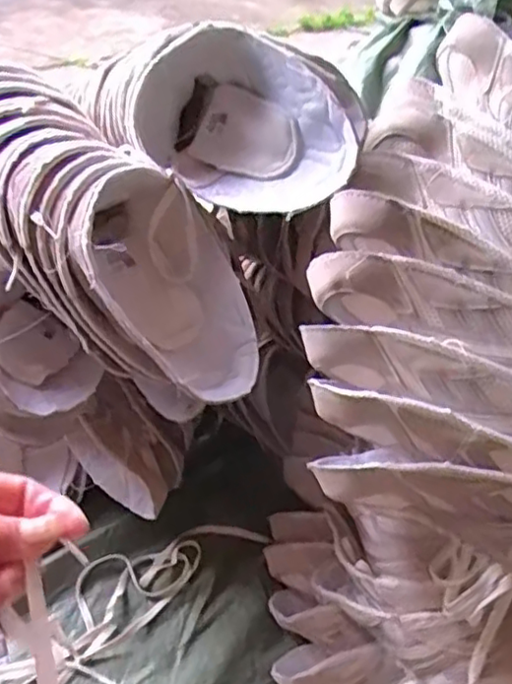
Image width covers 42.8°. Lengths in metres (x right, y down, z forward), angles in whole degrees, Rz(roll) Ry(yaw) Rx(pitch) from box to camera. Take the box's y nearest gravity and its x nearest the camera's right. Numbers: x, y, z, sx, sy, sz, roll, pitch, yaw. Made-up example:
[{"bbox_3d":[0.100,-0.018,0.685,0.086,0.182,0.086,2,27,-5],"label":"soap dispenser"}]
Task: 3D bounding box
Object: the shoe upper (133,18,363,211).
[{"bbox_3d":[-0.009,-0.209,0.613,0.227,0.127,0.109,18,41,15],"label":"shoe upper"}]

